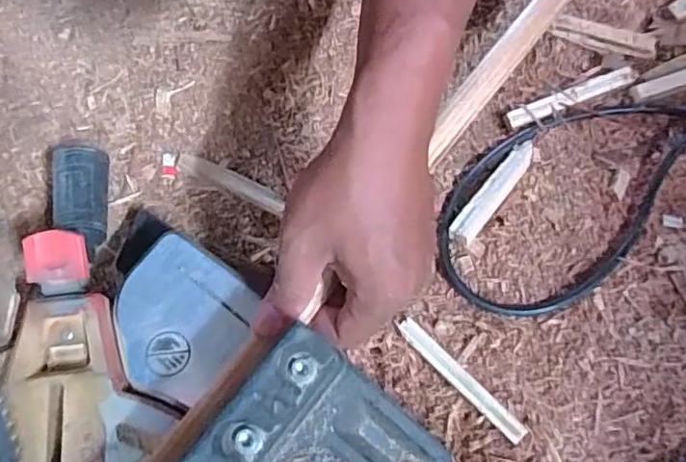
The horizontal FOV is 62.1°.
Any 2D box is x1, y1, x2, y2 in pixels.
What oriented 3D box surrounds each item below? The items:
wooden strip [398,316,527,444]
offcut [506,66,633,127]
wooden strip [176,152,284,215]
[{"bbox_3d":[0.079,0.101,0.391,0.107,0.013,0.012,43,79,12],"label":"wooden strip"},{"bbox_3d":[0.184,-0.108,0.458,0.105,0.008,0.015,-19,74,-5],"label":"offcut"},{"bbox_3d":[-0.089,-0.040,0.451,0.096,0.004,0.017,25,67,14],"label":"wooden strip"}]

